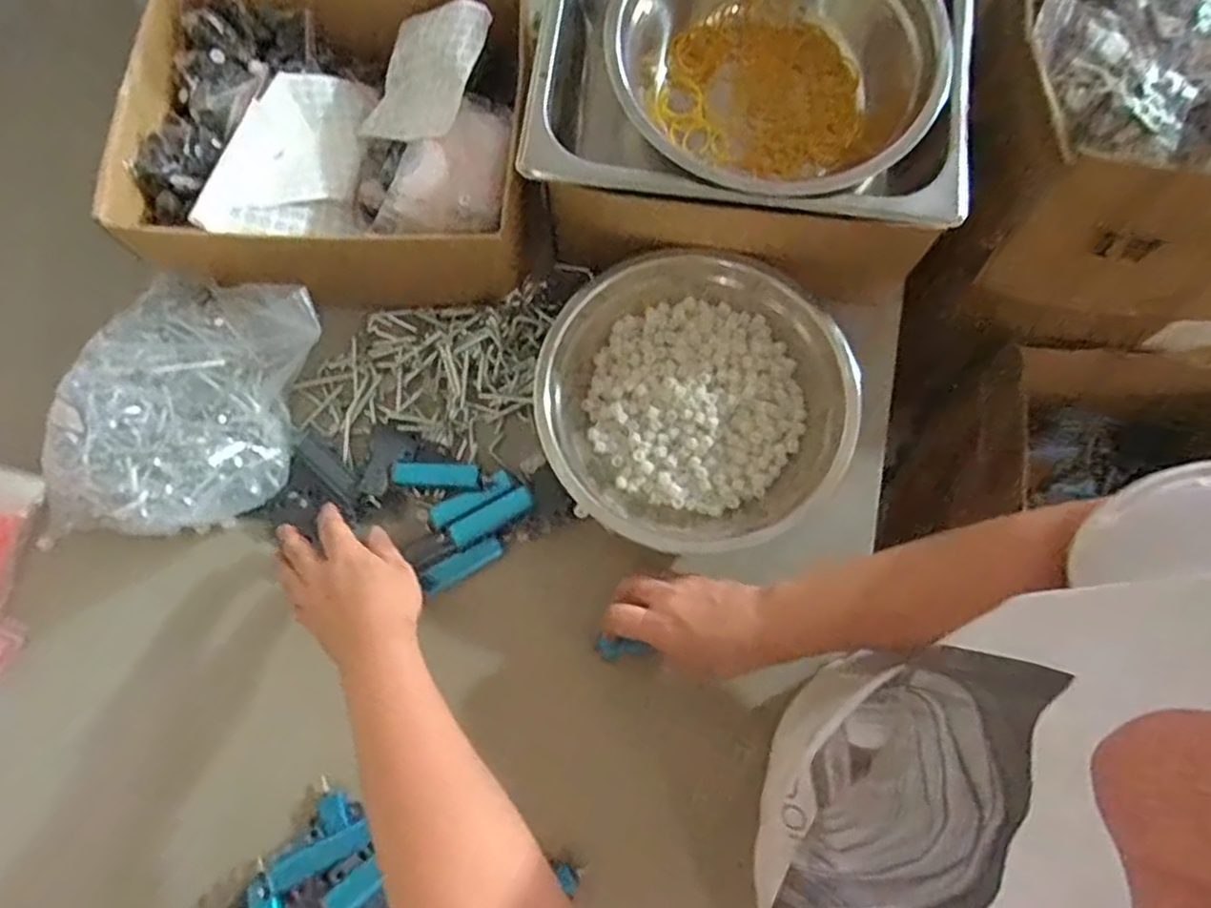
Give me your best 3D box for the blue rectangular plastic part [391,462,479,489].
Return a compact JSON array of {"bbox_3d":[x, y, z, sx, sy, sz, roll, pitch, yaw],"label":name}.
[{"bbox_3d":[-0.142,0.017,0.596,0.074,0.017,0.019,5,76,1],"label":"blue rectangular plastic part"}]

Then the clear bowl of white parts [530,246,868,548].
[{"bbox_3d":[0.067,-0.044,0.591,0.249,0.066,0.238,0,76,0],"label":"clear bowl of white parts"}]

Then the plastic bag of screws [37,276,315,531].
[{"bbox_3d":[-0.337,-0.033,0.572,0.185,0.095,0.216,17,76,4],"label":"plastic bag of screws"}]

